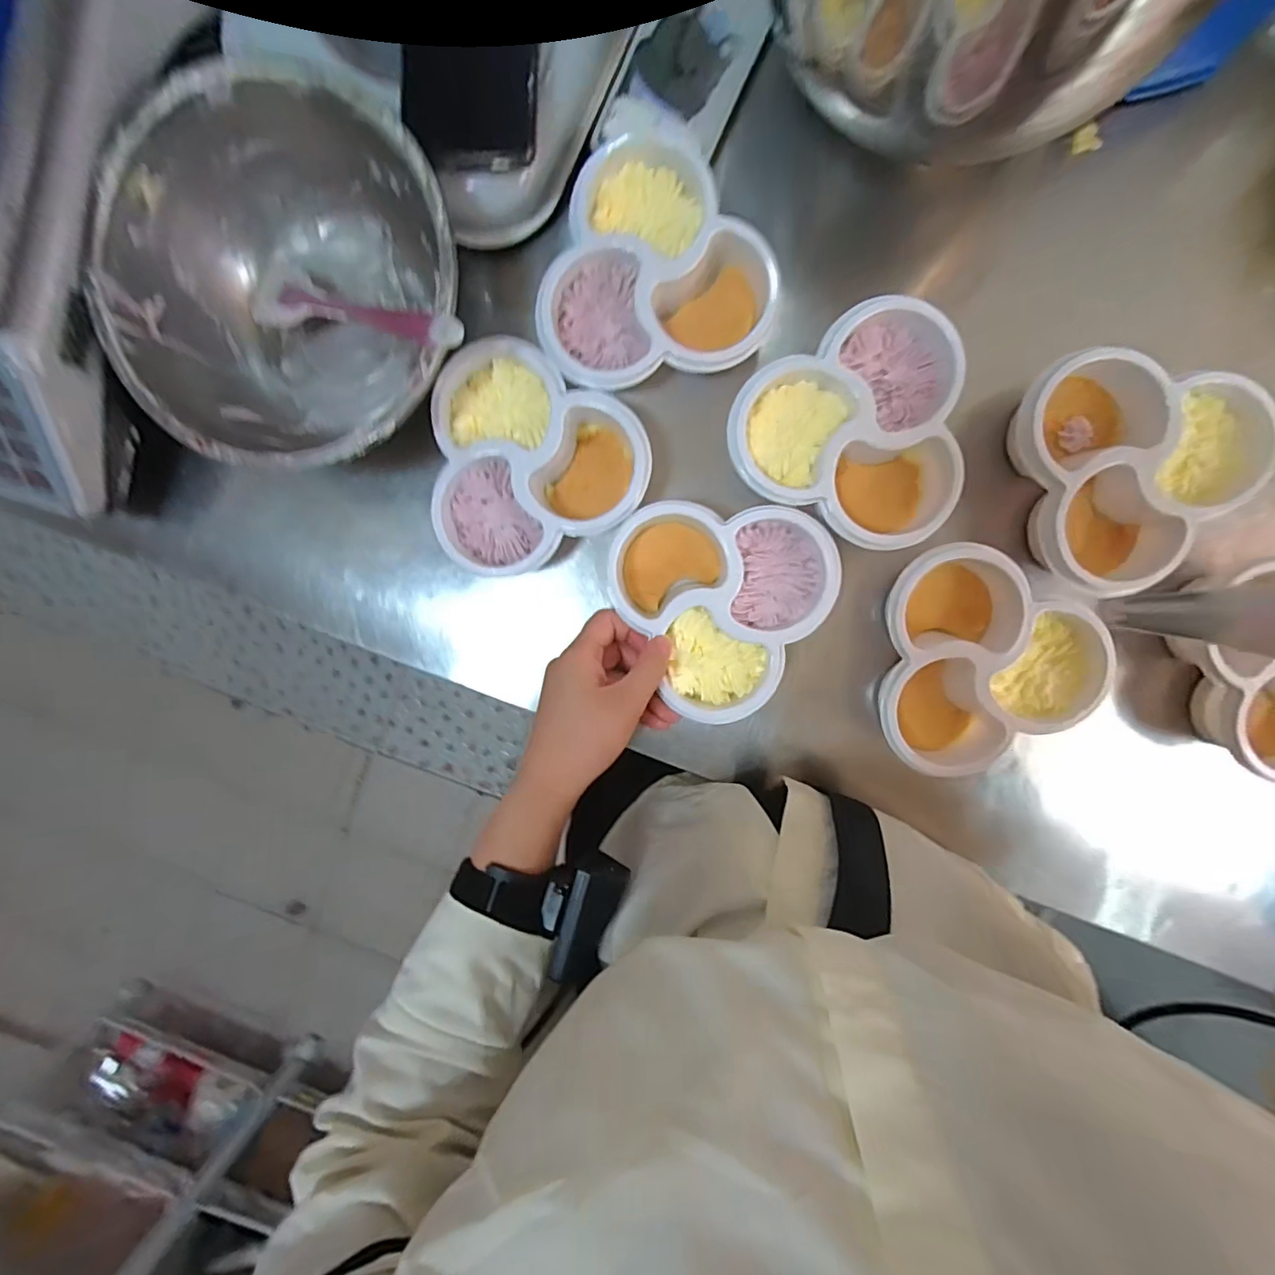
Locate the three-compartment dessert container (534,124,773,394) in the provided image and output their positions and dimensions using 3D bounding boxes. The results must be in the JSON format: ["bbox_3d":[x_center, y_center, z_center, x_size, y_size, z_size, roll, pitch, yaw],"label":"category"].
[{"bbox_3d":[0.007,-0.231,0.346,0.140,0.034,0.138,-11,94,3],"label":"three-compartment dessert container"}]

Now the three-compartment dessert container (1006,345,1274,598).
[{"bbox_3d":[0.303,-0.102,0.345,0.133,0.045,0.138,-11,94,3],"label":"three-compartment dessert container"}]

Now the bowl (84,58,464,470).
[{"bbox_3d":[-0.205,-0.206,0.353,0.211,0.099,0.200,0,95,2],"label":"bowl"}]

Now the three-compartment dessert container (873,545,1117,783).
[{"bbox_3d":[0.219,0.008,0.365,0.144,0.043,0.137,-23,94,4],"label":"three-compartment dessert container"}]

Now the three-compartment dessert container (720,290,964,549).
[{"bbox_3d":[0.126,-0.127,0.353,0.131,0.054,0.137,-5,95,3],"label":"three-compartment dessert container"}]

